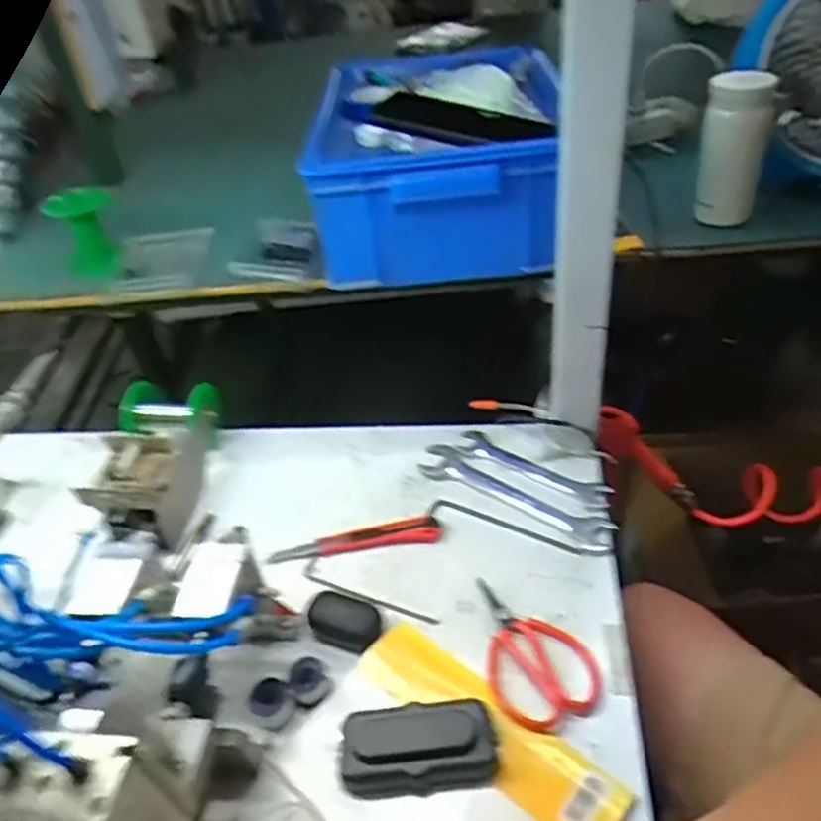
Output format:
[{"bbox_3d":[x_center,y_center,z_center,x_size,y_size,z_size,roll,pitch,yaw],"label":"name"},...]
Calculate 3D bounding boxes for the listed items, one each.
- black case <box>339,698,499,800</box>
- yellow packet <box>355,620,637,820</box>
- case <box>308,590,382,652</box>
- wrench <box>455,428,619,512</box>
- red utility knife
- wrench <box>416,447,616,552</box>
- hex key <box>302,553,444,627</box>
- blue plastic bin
[{"bbox_3d":[0.005,0.229,0.476,0.102,0.024,0.051,-7,41,1],"label":"black case"},{"bbox_3d":[0.052,0.224,0.494,0.204,0.012,0.054,27,52,34],"label":"yellow packet"},{"bbox_3d":[-0.054,0.169,0.560,0.059,0.021,0.036,12,45,21],"label":"case"},{"bbox_3d":[0.116,0.057,0.675,0.160,0.010,0.030,23,49,30],"label":"wrench"},{"bbox_3d":[-0.050,0.117,0.623,0.153,0.012,0.024,-9,41,-1],"label":"red utility knife"},{"bbox_3d":[0.095,0.078,0.654,0.196,0.011,0.040,21,49,29],"label":"wrench"},{"bbox_3d":[-0.037,0.157,0.589,0.130,0.008,0.021,20,48,28],"label":"hex key"},{"bbox_3d":[0.024,-0.277,0.744,0.237,0.137,0.319,-4,41,4],"label":"blue plastic bin"}]

